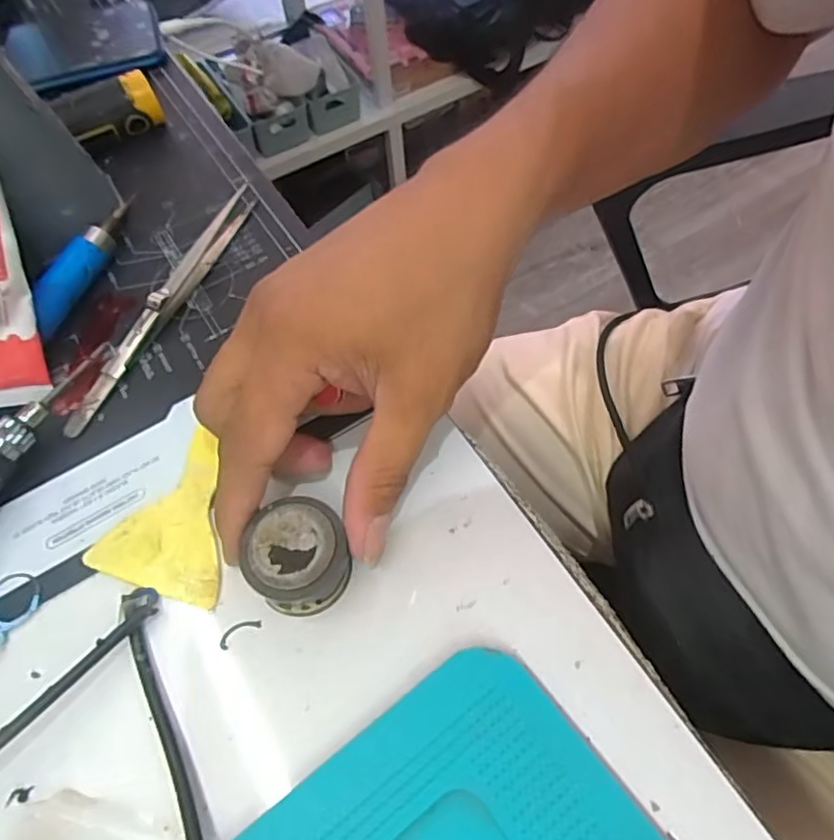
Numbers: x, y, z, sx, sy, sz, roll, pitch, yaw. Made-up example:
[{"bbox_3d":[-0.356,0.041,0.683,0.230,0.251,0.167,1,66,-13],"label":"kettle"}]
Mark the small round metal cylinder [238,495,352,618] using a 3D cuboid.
[{"bbox_3d":[-0.044,0.051,0.233,0.037,0.020,0.037,-1,61,1],"label":"small round metal cylinder"}]

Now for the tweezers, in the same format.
[{"bbox_3d":[-0.122,-0.060,0.304,0.012,0.013,0.154,21,64,13],"label":"tweezers"}]

